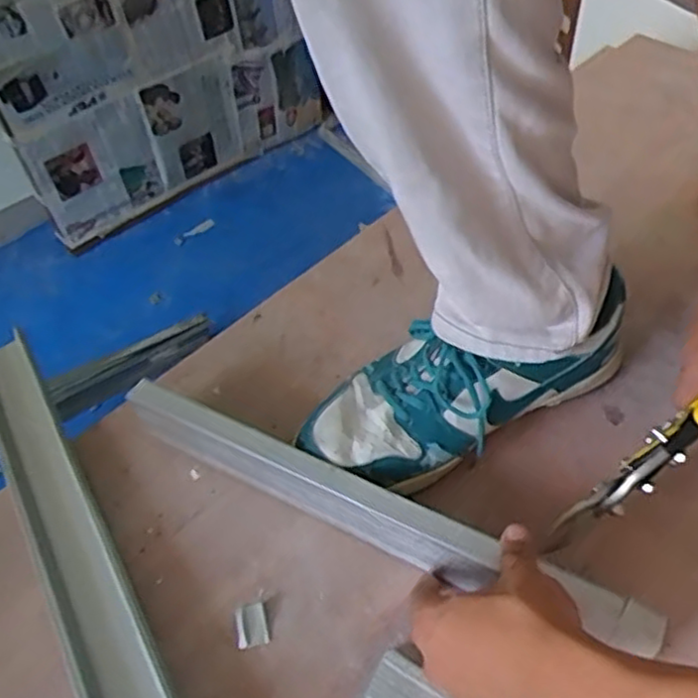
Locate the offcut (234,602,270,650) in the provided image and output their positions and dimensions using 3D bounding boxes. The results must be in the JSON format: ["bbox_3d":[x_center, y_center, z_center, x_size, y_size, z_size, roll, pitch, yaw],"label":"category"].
[{"bbox_3d":[-0.064,0.182,0.455,0.021,0.004,0.027,-14,51,-7],"label":"offcut"}]

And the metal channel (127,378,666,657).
[{"bbox_3d":[0.009,0.109,0.473,0.378,0.051,0.027,20,55,20],"label":"metal channel"}]

